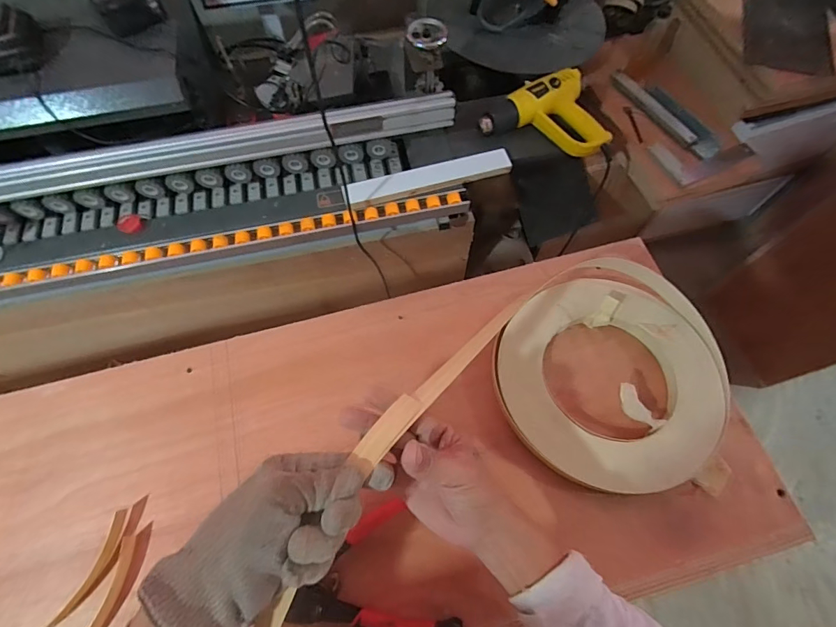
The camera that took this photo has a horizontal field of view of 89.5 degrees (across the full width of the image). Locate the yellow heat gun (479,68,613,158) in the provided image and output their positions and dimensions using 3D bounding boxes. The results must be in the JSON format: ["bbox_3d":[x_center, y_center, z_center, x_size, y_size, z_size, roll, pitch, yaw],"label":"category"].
[{"bbox_3d":[0.281,-0.455,0.950,0.283,0.080,0.169,5,95,-4],"label":"yellow heat gun"}]

